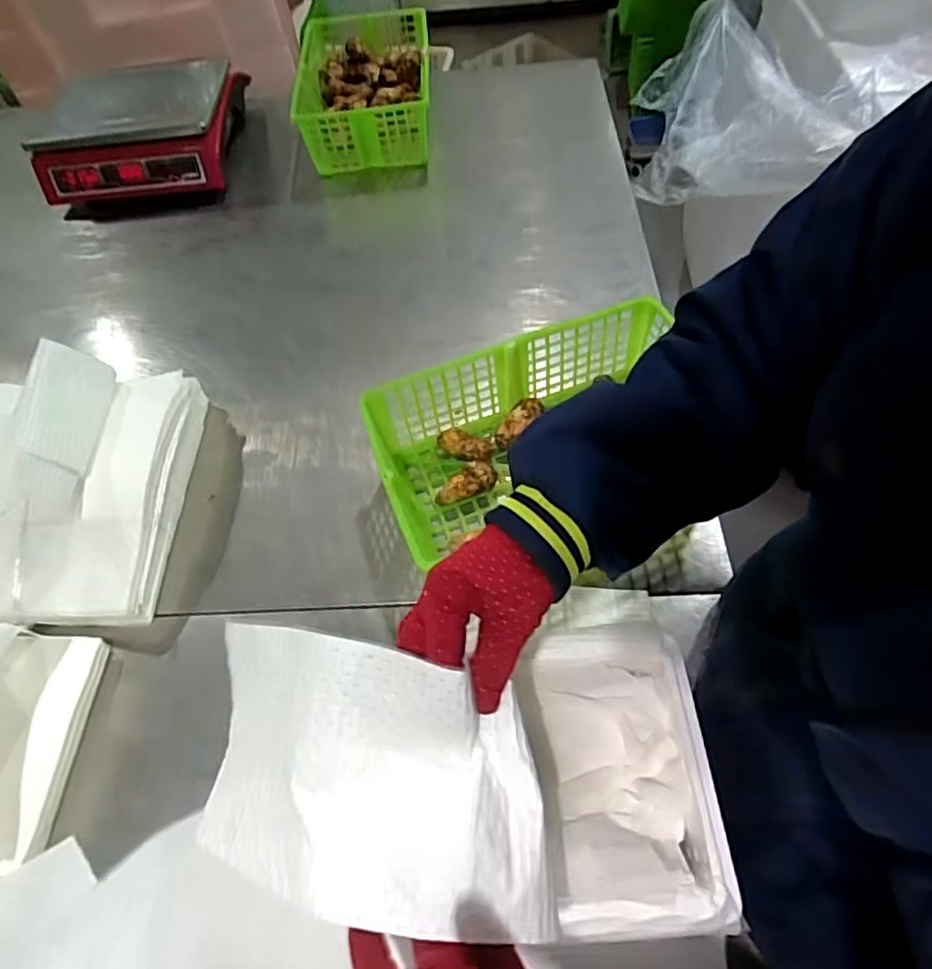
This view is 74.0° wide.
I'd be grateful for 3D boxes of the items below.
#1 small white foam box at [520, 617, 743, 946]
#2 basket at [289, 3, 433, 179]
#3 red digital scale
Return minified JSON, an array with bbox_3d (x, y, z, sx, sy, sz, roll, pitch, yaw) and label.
[{"bbox_3d":[0.105,0.194,0.426,0.116,0.042,0.184,-5,57,1],"label":"small white foam box"},{"bbox_3d":[-0.170,-0.670,1.047,0.218,0.127,0.339,-5,57,1],"label":"basket"},{"bbox_3d":[-0.524,-0.582,1.016,0.296,0.136,0.284,-2,57,2],"label":"red digital scale"}]

